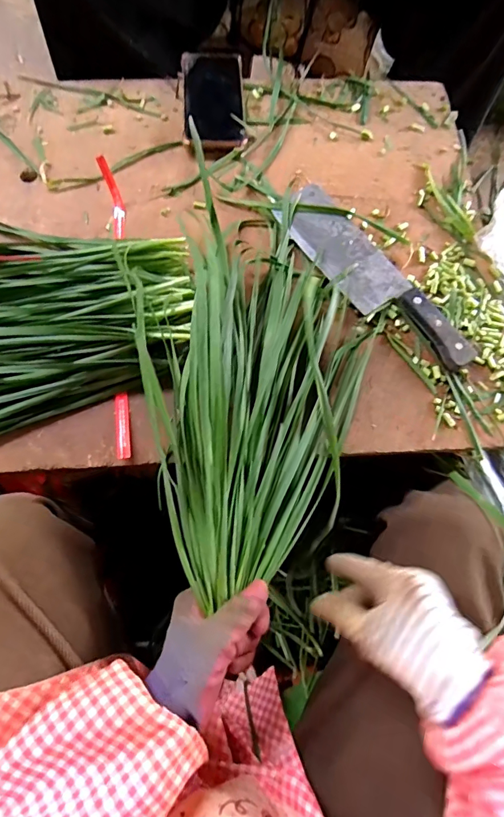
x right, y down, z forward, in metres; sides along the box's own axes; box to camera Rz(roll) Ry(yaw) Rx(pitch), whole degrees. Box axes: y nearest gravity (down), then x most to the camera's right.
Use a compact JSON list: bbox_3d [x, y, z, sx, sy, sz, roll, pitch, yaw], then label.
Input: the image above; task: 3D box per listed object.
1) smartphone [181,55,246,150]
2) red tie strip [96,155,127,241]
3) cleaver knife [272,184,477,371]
[{"bbox_3d":[-0.048,-0.396,0.548,0.075,0.013,0.159,-3,71,-2],"label":"smartphone"},{"bbox_3d":[-0.155,-0.236,0.488,0.017,0.022,0.087,-13,98,-5],"label":"red tie strip"},{"bbox_3d":[0.129,-0.141,0.471,0.075,0.016,0.265,-35,75,-12],"label":"cleaver knife"}]

